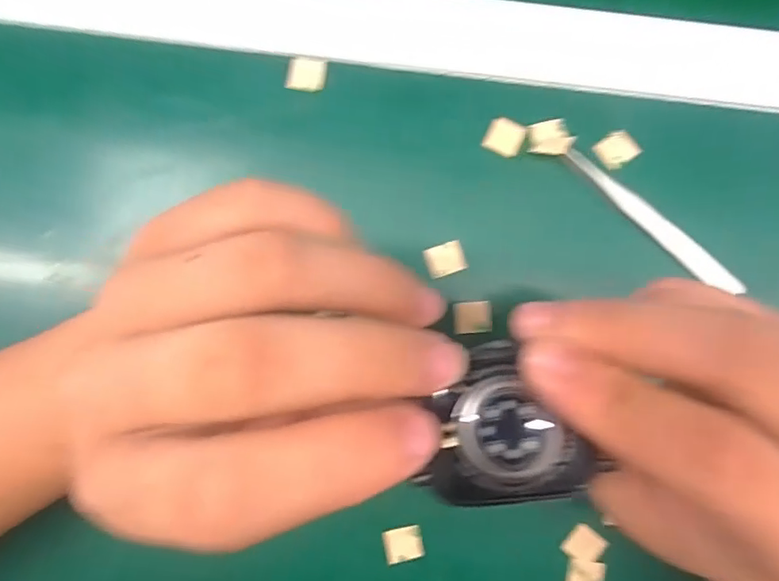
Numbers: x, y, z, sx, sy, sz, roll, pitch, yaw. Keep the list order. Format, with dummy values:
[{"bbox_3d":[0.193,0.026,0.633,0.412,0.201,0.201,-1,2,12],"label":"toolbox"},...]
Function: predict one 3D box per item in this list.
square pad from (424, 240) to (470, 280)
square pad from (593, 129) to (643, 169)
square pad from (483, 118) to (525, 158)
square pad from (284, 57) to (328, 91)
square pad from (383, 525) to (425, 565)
[{"bbox_3d":[0.028,-0.016,0.257,0.020,0.004,0.015,-20,86,-2],"label":"square pad"},{"bbox_3d":[0.115,-0.071,0.261,0.020,0.004,0.017,-39,87,-3],"label":"square pad"},{"bbox_3d":[0.058,-0.077,0.261,0.018,0.004,0.017,24,86,1],"label":"square pad"},{"bbox_3d":[-0.041,-0.109,0.261,0.018,0.004,0.016,12,86,0],"label":"square pad"},{"bbox_3d":[0.007,0.123,0.250,0.018,0.004,0.015,-12,86,-1],"label":"square pad"}]

